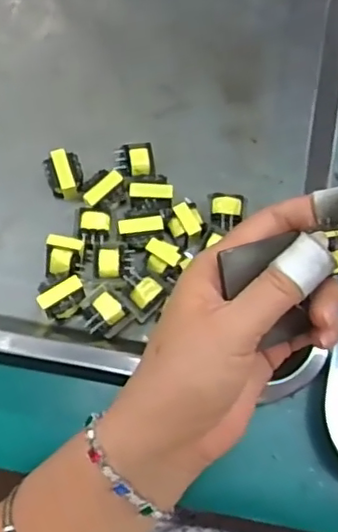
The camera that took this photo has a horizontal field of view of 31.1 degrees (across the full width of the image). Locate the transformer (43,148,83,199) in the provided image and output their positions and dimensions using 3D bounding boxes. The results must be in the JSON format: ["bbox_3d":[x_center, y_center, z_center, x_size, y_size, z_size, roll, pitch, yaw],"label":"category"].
[{"bbox_3d":[-0.060,-0.052,0.354,0.020,0.022,0.025,-18,78,-6],"label":"transformer"}]

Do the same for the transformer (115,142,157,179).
[{"bbox_3d":[-0.019,-0.057,0.359,0.021,0.024,0.022,-10,77,-4],"label":"transformer"}]

